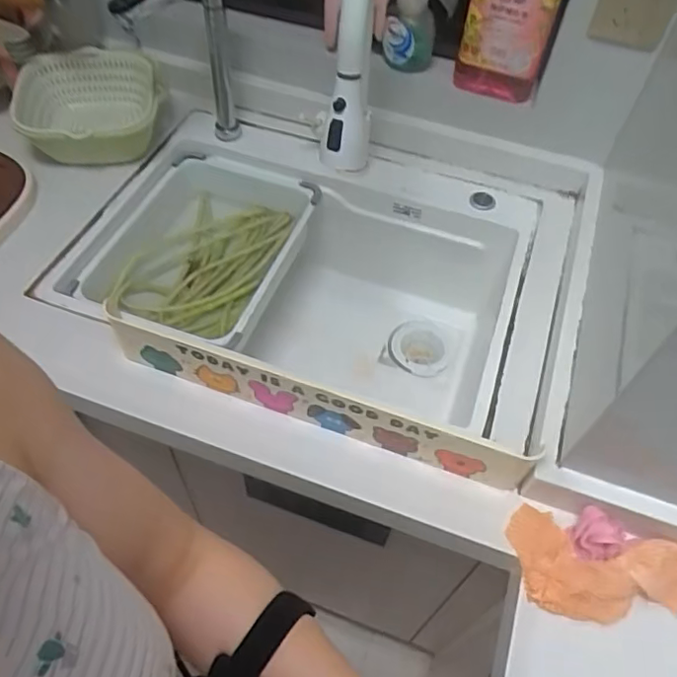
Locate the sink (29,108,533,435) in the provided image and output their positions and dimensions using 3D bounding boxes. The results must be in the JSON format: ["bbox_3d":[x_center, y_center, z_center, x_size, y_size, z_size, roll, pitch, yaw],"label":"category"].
[{"bbox_3d":[-0.044,-0.078,0.926,0.588,0.259,0.361,13,55,6],"label":"sink"}]

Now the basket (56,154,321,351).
[{"bbox_3d":[-0.199,-0.128,0.878,0.251,0.094,0.300,17,55,8],"label":"basket"}]

